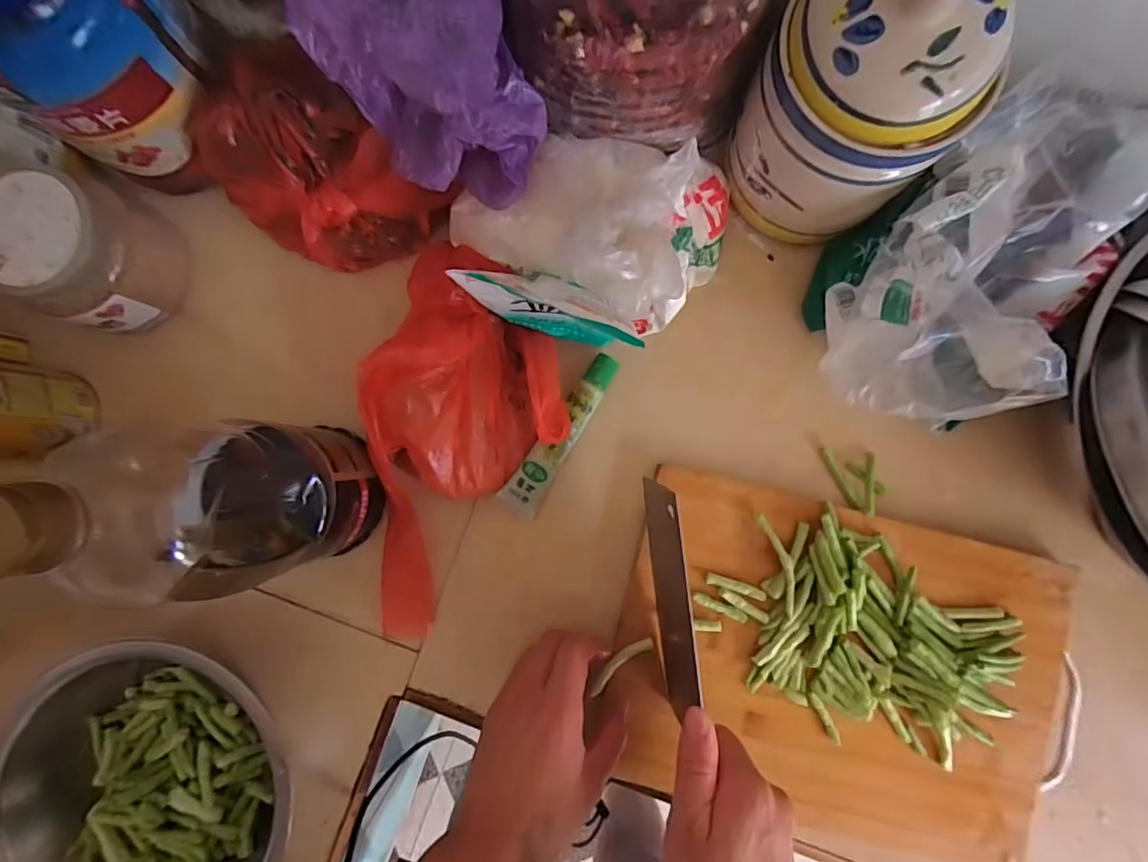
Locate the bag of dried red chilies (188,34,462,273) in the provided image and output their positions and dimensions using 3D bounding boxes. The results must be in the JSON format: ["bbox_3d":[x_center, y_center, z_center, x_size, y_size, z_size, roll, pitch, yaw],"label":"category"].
[{"bbox_3d":[-0.198,-0.191,0.400,0.171,0.108,0.101,30,89,2],"label":"bag of dried red chilies"}]

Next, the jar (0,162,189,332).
[{"bbox_3d":[-0.374,-0.135,0.406,0.107,0.092,0.096,17,88,1],"label":"jar"}]

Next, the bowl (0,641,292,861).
[{"bbox_3d":[-0.300,0.251,0.398,0.200,0.079,0.179,45,89,2],"label":"bowl"}]

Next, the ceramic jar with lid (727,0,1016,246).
[{"bbox_3d":[0.179,-0.209,0.348,0.109,0.167,0.120,-38,88,-1],"label":"ceramic jar with lid"}]

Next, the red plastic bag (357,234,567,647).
[{"bbox_3d":[-0.081,0.008,0.404,0.142,0.064,0.293,0,88,1],"label":"red plastic bag"}]

